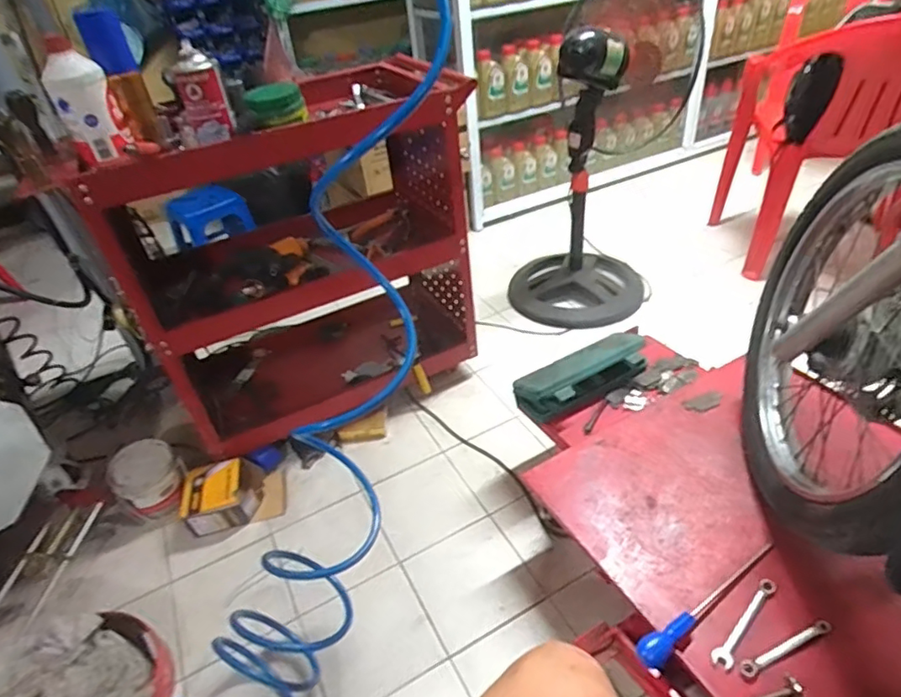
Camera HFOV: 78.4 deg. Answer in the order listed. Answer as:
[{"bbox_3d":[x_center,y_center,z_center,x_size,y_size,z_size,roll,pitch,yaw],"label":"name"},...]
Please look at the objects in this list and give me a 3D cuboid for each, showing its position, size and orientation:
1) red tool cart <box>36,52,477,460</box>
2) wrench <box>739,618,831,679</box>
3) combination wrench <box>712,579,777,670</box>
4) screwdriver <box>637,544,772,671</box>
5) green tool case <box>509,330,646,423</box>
[{"bbox_3d":[-0.358,-0.192,1.311,0.721,0.749,0.449,-24,41,-20],"label":"red tool cart"},{"bbox_3d":[0.431,0.384,0.710,0.141,0.010,0.020,-19,40,-15],"label":"wrench"},{"bbox_3d":[0.398,0.369,0.745,0.150,0.008,0.025,-35,46,-31],"label":"combination wrench"},{"bbox_3d":[0.355,0.340,0.763,0.282,0.033,0.034,-29,43,-26],"label":"screwdriver"},{"bbox_3d":[0.270,0.052,1.116,0.287,0.079,0.101,-24,41,-21],"label":"green tool case"}]

